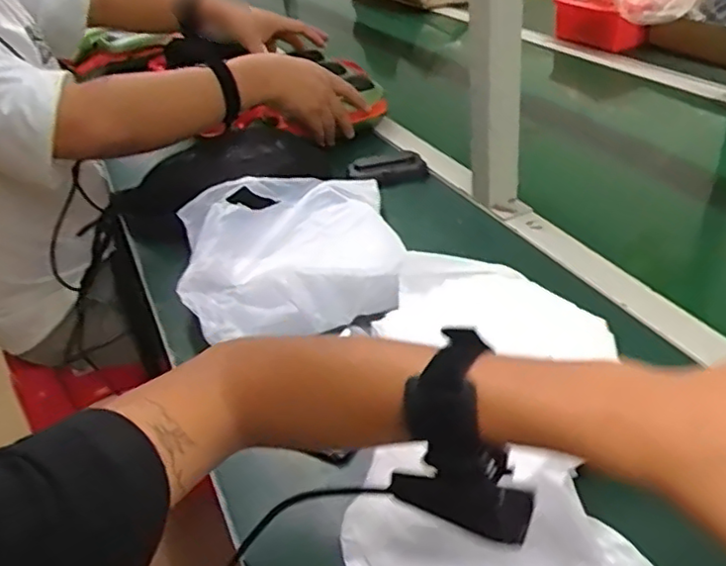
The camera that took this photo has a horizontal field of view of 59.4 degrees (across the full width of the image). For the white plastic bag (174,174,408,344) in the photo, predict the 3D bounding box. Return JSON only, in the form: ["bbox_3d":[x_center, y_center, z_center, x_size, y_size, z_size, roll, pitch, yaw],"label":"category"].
[{"bbox_3d":[-0.080,-0.041,0.684,0.229,0.051,0.251,-11,36,-5],"label":"white plastic bag"}]

